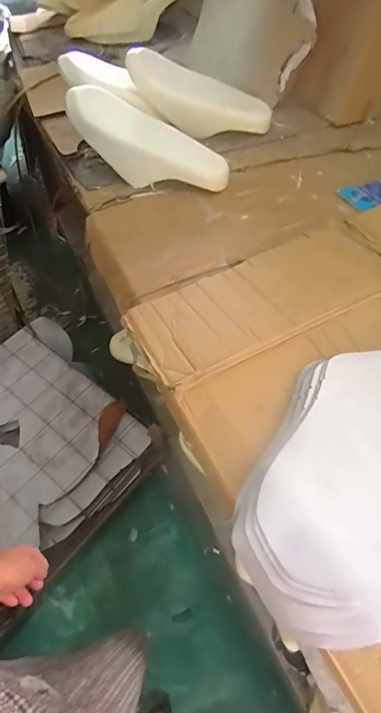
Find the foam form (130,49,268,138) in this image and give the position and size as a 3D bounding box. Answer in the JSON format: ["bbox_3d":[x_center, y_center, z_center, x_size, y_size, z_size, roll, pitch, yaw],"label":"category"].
[{"bbox_3d":[0.026,-0.814,1.286,0.478,0.162,0.087,13,49,-14],"label":"foam form"}]

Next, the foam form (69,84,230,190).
[{"bbox_3d":[-0.123,-0.559,1.097,0.461,0.163,0.084,20,50,-12],"label":"foam form"}]

